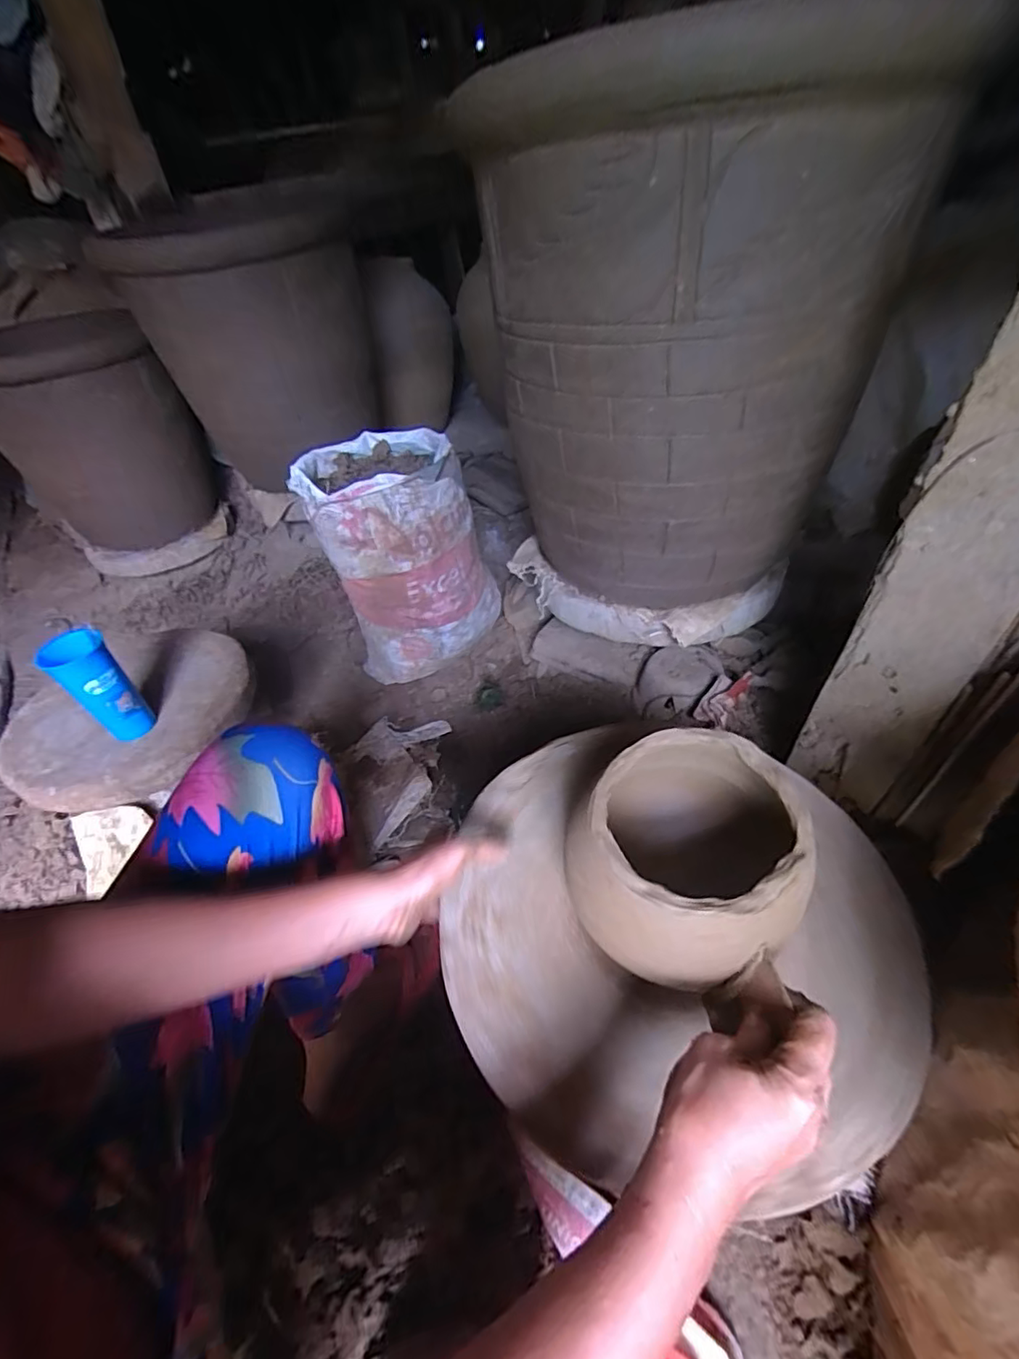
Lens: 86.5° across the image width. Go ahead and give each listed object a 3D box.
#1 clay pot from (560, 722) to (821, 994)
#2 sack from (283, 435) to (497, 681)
[{"bbox_3d":[0.120,0.123,0.376,0.126,0.122,0.152,13,47,19],"label":"clay pot"},{"bbox_3d":[-0.206,-0.223,1.090,0.292,0.430,0.271,-26,47,-20],"label":"sack"}]

